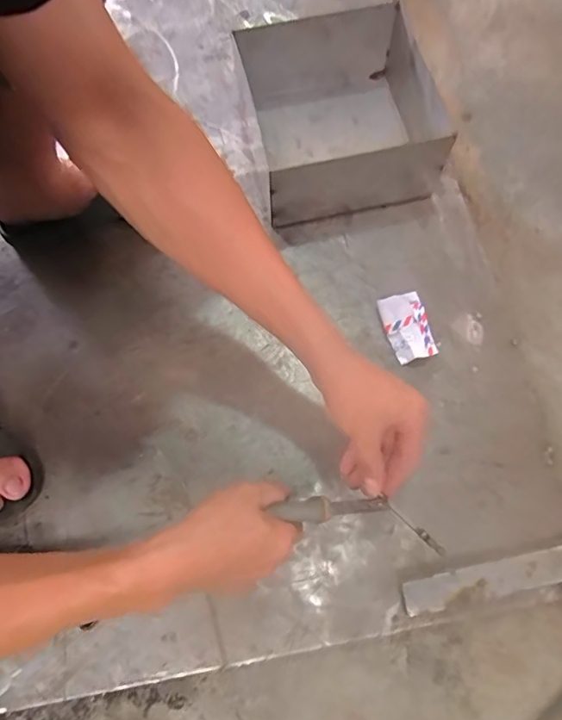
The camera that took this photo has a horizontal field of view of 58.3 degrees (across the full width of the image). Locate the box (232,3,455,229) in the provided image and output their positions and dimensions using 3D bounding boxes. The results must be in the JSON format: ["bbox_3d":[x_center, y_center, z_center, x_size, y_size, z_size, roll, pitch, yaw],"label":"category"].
[{"bbox_3d":[0.073,-0.291,0.601,0.184,0.111,0.199,-13,71,-3],"label":"box"}]

